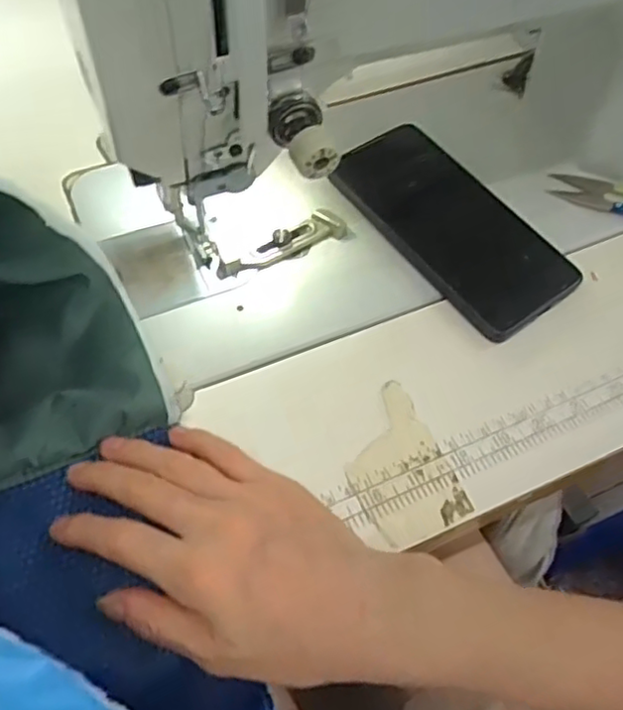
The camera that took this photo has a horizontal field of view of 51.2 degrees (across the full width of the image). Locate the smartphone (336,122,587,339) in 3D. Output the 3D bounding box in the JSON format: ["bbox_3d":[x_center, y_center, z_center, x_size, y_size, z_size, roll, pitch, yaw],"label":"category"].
[{"bbox_3d":[0.089,-0.084,0.415,0.080,0.013,0.161,-33,67,-20],"label":"smartphone"}]

